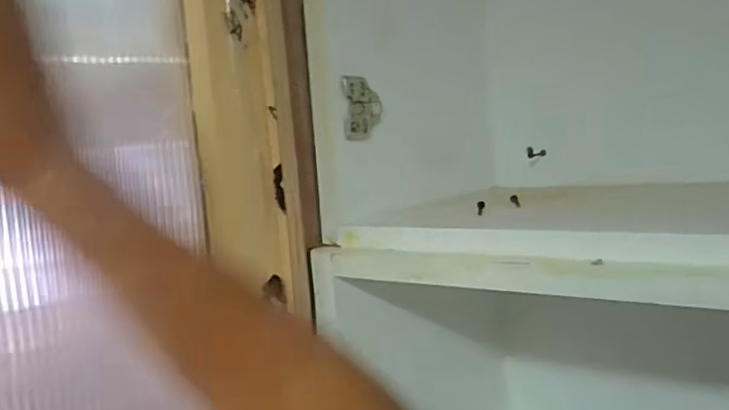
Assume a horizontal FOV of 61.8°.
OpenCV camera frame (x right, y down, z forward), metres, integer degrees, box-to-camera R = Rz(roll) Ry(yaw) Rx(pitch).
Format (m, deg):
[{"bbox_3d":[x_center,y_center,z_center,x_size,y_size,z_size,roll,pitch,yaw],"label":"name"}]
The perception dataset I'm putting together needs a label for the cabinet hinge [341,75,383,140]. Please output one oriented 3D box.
[{"bbox_3d":[-0.001,-0.085,0.536,0.009,0.052,0.048,0,7,35],"label":"cabinet hinge"}]

